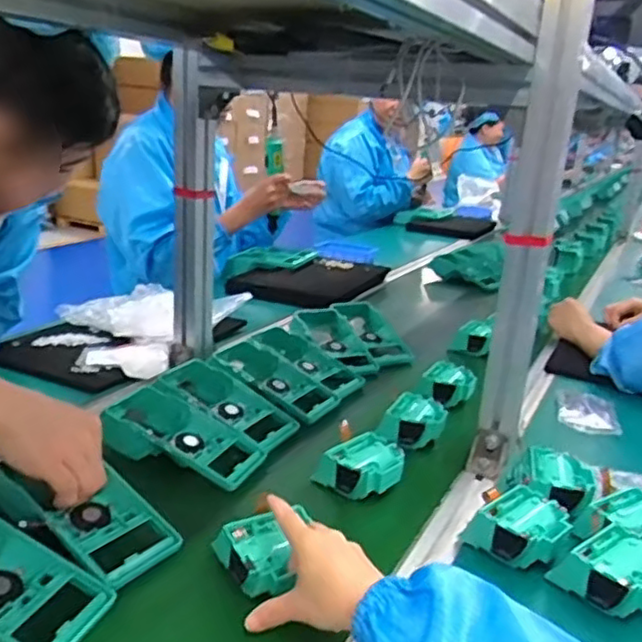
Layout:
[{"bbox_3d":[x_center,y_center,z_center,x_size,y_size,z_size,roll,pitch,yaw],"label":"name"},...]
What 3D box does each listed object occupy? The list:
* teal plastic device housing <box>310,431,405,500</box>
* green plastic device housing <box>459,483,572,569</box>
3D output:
[{"bbox_3d":[0.045,0.152,0.689,0.080,0.034,0.068,-10,22,-34],"label":"teal plastic device housing"},{"bbox_3d":[0.182,0.189,0.595,0.086,0.042,0.075,-13,24,-41],"label":"green plastic device housing"}]

